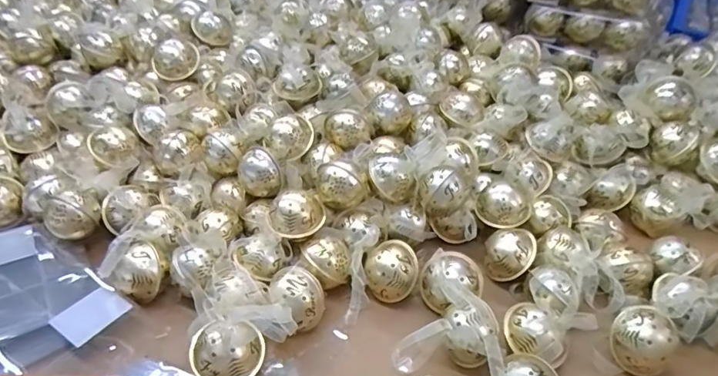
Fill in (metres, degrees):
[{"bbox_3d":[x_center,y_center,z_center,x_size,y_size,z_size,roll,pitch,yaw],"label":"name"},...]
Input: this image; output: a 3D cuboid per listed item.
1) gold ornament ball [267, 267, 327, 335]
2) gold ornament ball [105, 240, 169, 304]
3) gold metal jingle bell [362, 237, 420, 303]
[{"bbox_3d":[-0.058,0.104,0.489,0.048,0.040,0.050,-15,41,-21],"label":"gold ornament ball"},{"bbox_3d":[-0.212,0.082,0.509,0.040,0.042,0.056,25,44,26],"label":"gold ornament ball"},{"bbox_3d":[0.032,0.083,0.527,0.051,0.042,0.051,0,38,-3],"label":"gold metal jingle bell"}]

